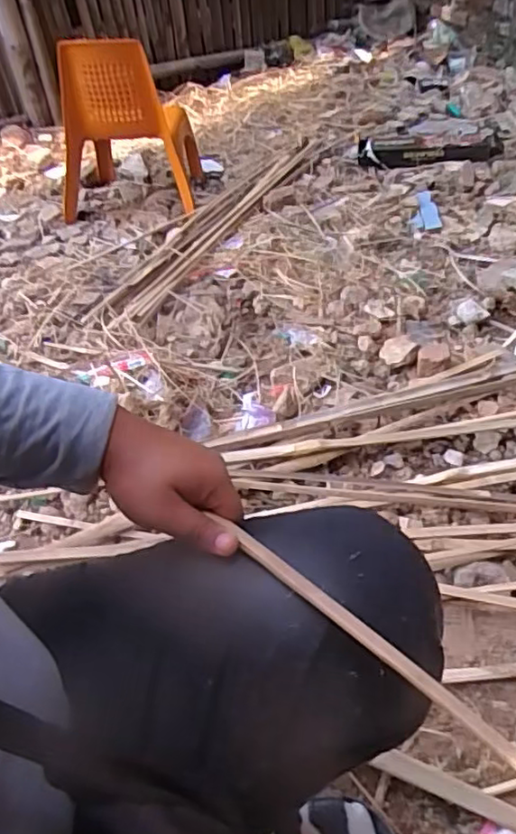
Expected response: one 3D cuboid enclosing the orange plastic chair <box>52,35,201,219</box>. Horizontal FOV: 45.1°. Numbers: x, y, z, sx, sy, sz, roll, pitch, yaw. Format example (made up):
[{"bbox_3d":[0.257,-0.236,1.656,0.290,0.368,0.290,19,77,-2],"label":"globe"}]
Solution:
[{"bbox_3d":[-0.350,-0.784,1.604,0.340,0.384,0.297,-3,47,1],"label":"orange plastic chair"}]

